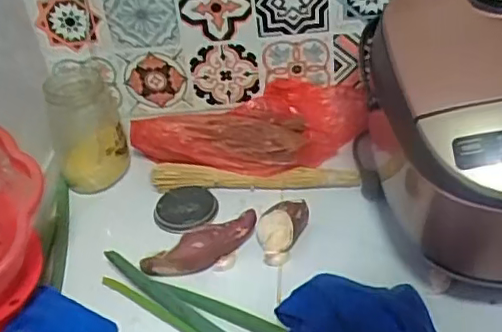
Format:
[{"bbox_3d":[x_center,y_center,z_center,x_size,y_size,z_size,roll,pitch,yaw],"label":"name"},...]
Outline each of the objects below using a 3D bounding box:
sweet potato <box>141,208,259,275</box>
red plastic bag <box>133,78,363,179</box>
[{"bbox_3d":[-0.056,0.094,0.695,0.141,0.042,0.035,-20,37,-16],"label":"sweet potato"},{"bbox_3d":[-0.003,-0.040,0.830,0.327,0.092,0.132,-7,36,1],"label":"red plastic bag"}]

